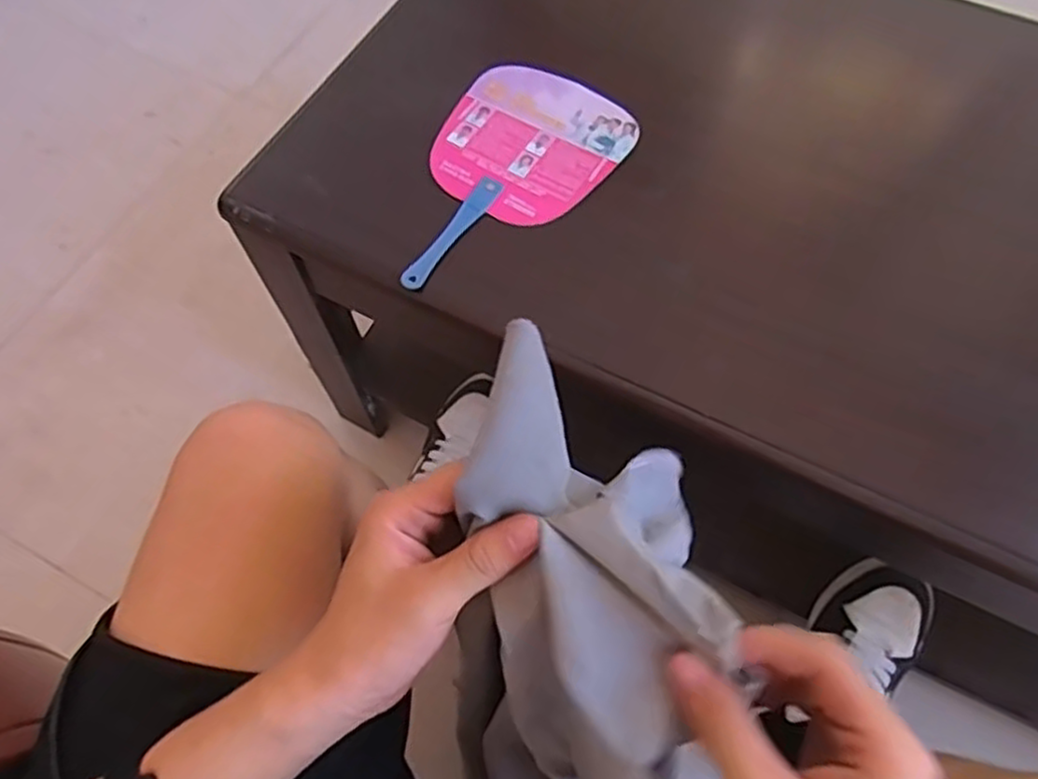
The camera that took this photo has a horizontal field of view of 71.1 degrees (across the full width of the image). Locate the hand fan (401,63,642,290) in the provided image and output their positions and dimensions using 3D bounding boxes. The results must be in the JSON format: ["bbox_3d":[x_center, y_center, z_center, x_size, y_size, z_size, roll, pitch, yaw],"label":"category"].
[{"bbox_3d":[-0.017,-0.194,0.658,0.158,0.012,0.273,32,68,12],"label":"hand fan"}]

